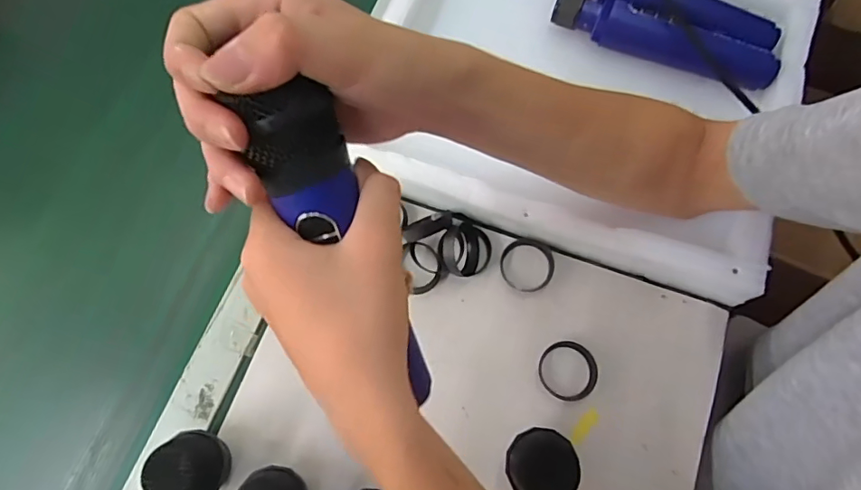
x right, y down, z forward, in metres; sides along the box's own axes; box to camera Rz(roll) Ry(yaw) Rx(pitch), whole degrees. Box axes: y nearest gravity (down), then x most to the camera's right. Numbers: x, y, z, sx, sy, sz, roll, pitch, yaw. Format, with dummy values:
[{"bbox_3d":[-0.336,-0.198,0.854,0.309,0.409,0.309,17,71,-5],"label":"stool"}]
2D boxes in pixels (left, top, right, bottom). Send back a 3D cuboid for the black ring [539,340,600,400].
[{"bbox_3d":[0.105,0.096,0.390,0.046,0.006,0.043,-1,72,2],"label":"black ring"}]

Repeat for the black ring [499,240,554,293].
[{"bbox_3d":[0.079,0.016,0.415,0.043,0.007,0.044,-1,72,2],"label":"black ring"}]

